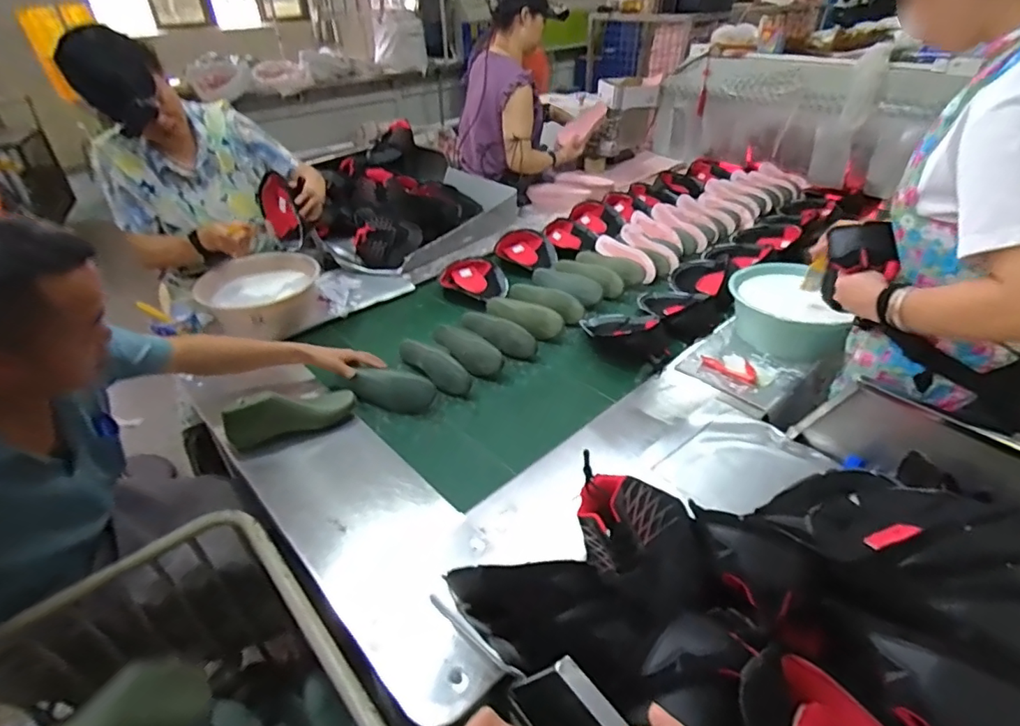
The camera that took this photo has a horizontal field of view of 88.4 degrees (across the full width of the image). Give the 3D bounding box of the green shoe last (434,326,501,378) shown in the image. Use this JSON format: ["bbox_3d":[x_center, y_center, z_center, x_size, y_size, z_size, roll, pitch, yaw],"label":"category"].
[{"bbox_3d":[-0.117,-0.046,1.330,0.223,0.067,0.093,34,47,15],"label":"green shoe last"}]

